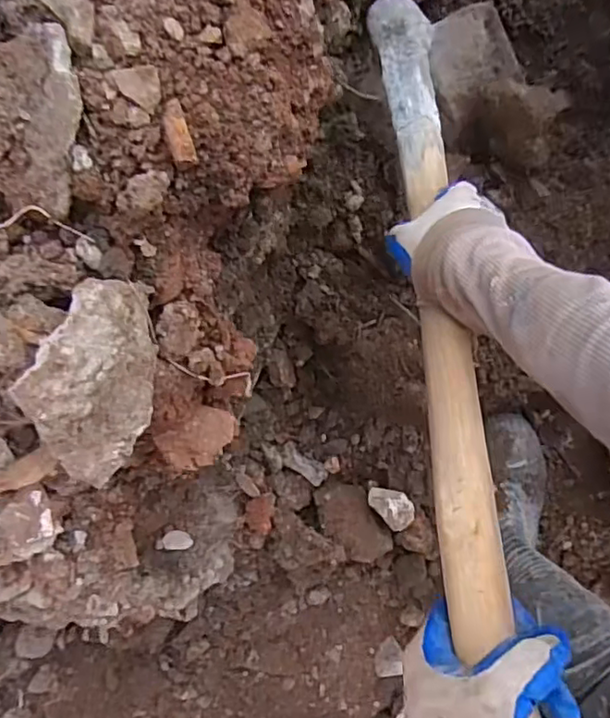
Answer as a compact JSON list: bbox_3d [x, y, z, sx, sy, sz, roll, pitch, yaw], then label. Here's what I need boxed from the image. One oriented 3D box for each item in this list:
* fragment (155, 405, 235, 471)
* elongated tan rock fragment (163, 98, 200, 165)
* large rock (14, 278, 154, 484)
[{"bbox_3d":[-0.092,0.069,0.544,0.065,0.021,0.044,-32,96,3],"label":"fragment"},{"bbox_3d":[-0.082,-0.146,0.396,0.015,0.007,0.039,-12,97,1],"label":"elongated tan rock fragment"},{"bbox_3d":[-0.144,0.018,0.423,0.060,0.090,0.140,7,97,-1],"label":"large rock"}]

